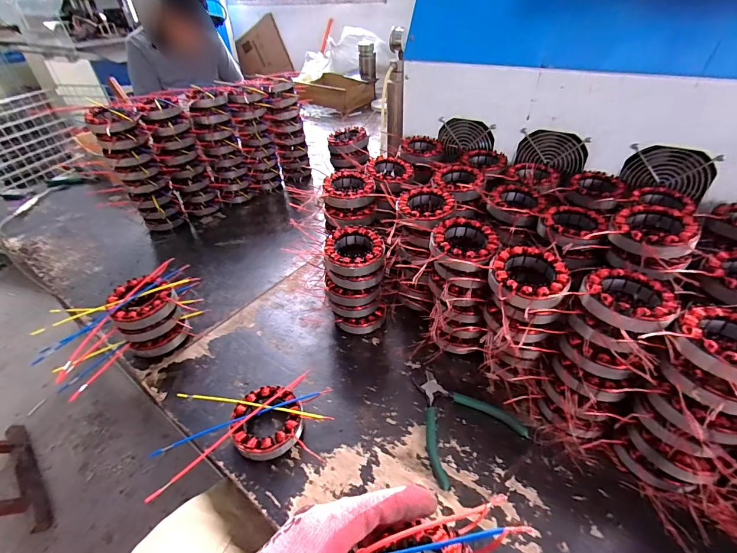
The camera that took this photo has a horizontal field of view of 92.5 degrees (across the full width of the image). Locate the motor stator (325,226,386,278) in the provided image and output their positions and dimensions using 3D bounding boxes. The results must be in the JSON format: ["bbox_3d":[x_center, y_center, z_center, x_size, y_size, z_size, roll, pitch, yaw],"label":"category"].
[{"bbox_3d":[-0.019,-0.035,0.511,0.082,0.037,0.083,-4,40,-2],"label":"motor stator"}]

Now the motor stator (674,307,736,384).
[{"bbox_3d":[0.342,0.065,0.331,0.086,0.028,0.082,-2,40,1],"label":"motor stator"}]

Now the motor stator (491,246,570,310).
[{"bbox_3d":[0.189,0.001,0.422,0.087,0.032,0.087,-2,40,1],"label":"motor stator"}]

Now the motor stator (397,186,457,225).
[{"bbox_3d":[0.087,-0.102,0.530,0.081,0.035,0.083,4,41,7],"label":"motor stator"}]

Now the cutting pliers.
[{"bbox_3d":[0.111,0.179,0.463,0.132,0.013,0.135,-20,43,-19],"label":"cutting pliers"}]

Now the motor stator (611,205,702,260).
[{"bbox_3d":[0.342,-0.054,0.427,0.085,0.031,0.086,29,49,31],"label":"motor stator"}]

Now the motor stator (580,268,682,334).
[{"bbox_3d":[0.280,0.029,0.385,0.085,0.041,0.084,-23,44,-22],"label":"motor stator"}]

